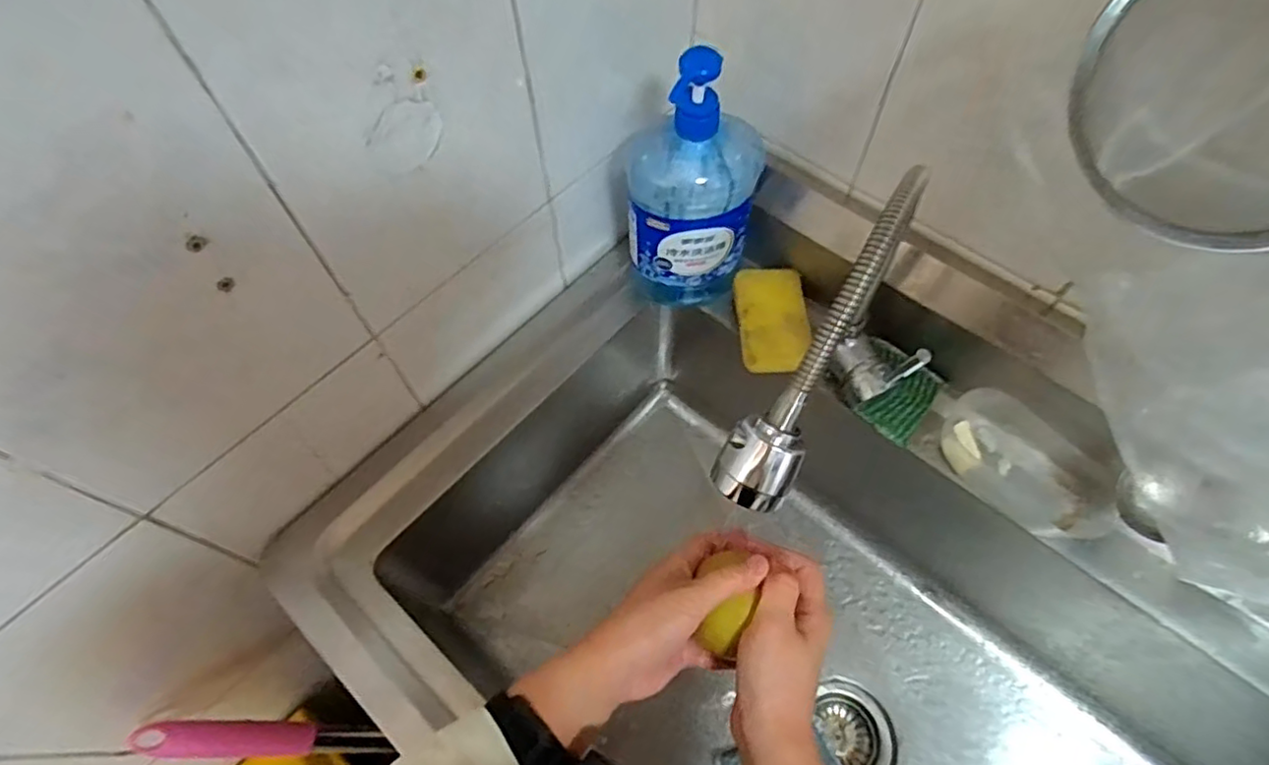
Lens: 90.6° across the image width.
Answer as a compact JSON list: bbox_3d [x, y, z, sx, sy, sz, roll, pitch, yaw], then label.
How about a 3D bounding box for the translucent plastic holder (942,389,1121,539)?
[{"bbox_3d":[0.357,0.076,0.572,0.152,0.033,0.088,38,67,19],"label":"translucent plastic holder"}]

